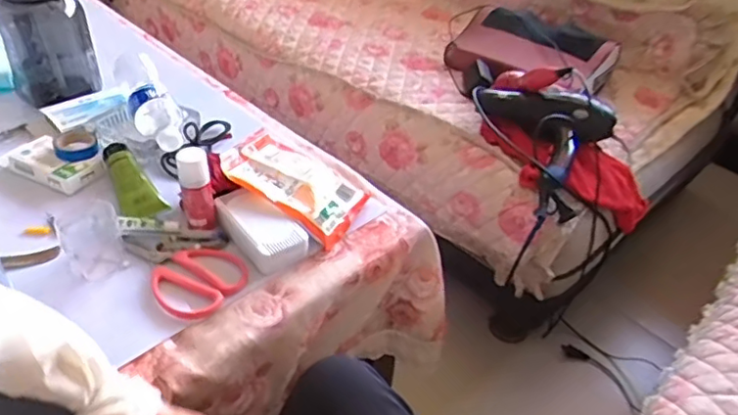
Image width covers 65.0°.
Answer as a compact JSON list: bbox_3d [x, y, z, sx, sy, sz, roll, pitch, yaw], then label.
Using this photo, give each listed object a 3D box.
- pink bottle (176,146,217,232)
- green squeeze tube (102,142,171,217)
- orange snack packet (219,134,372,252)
[{"bbox_3d":[-0.205,-0.018,0.691,0.033,0.105,0.033,-14,44,-22],"label":"pink bottle"},{"bbox_3d":[-0.321,-0.039,0.773,0.050,0.030,0.144,-23,48,-30],"label":"green squeeze tube"},{"bbox_3d":[-0.098,-0.030,0.774,0.181,0.052,0.122,25,44,21],"label":"orange snack packet"}]

